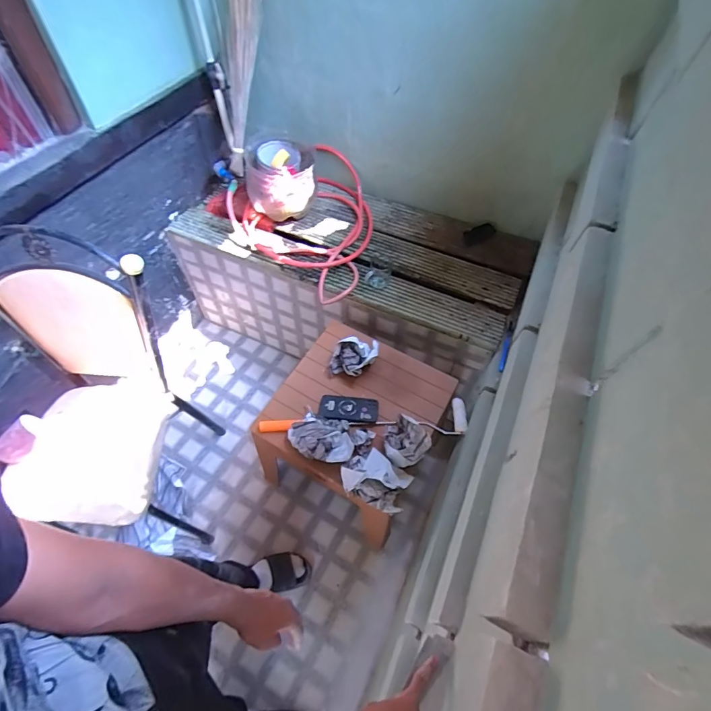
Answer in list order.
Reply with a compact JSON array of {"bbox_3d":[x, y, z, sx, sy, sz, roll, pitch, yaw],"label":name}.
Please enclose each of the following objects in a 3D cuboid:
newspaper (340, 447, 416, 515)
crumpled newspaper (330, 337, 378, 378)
[{"bbox_3d":[0.052,0.310,1.028,0.172,0.087,0.124,21,59,11],"label":"newspaper"},{"bbox_3d":[-0.005,0.007,1.237,0.142,0.089,0.106,3,57,0],"label":"crumpled newspaper"}]

